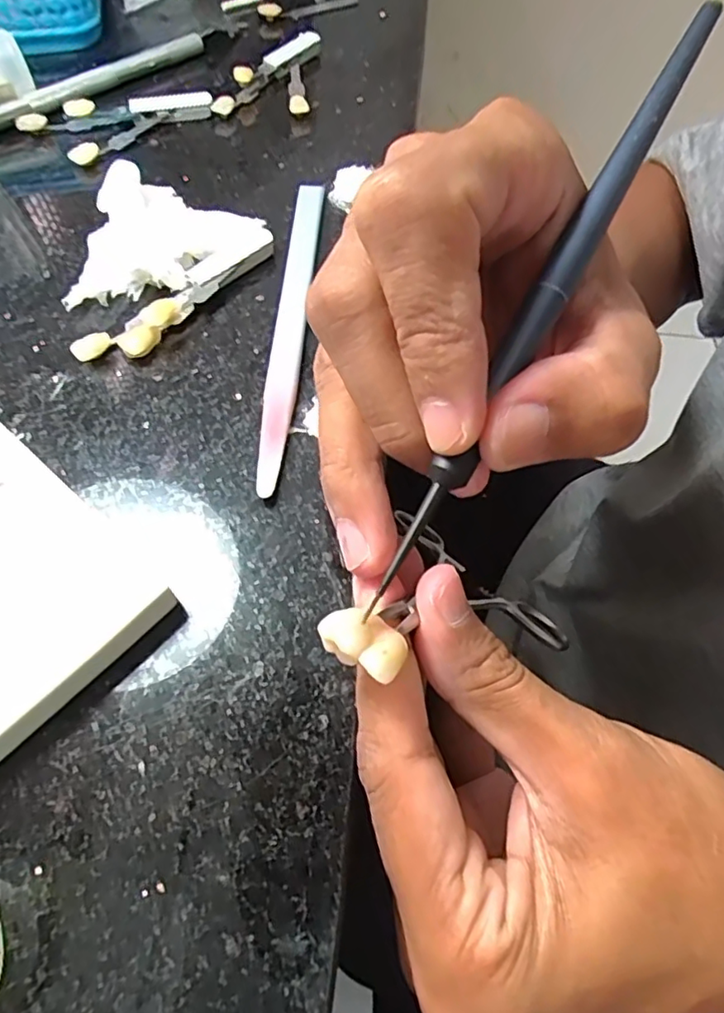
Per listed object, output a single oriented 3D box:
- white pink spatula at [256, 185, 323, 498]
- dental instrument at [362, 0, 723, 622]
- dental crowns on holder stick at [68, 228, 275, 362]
[{"bbox_3d":[-0.022,-0.061,0.192,0.009,0.005,0.133,3,59,0],"label":"white pink spatula"},{"bbox_3d":[0.041,-0.046,0.123,0.007,0.006,0.153,29,83,13],"label":"dental instrument"},{"bbox_3d":[-0.057,-0.068,0.192,0.015,0.007,0.077,38,64,19],"label":"dental crowns on holder stick"}]

